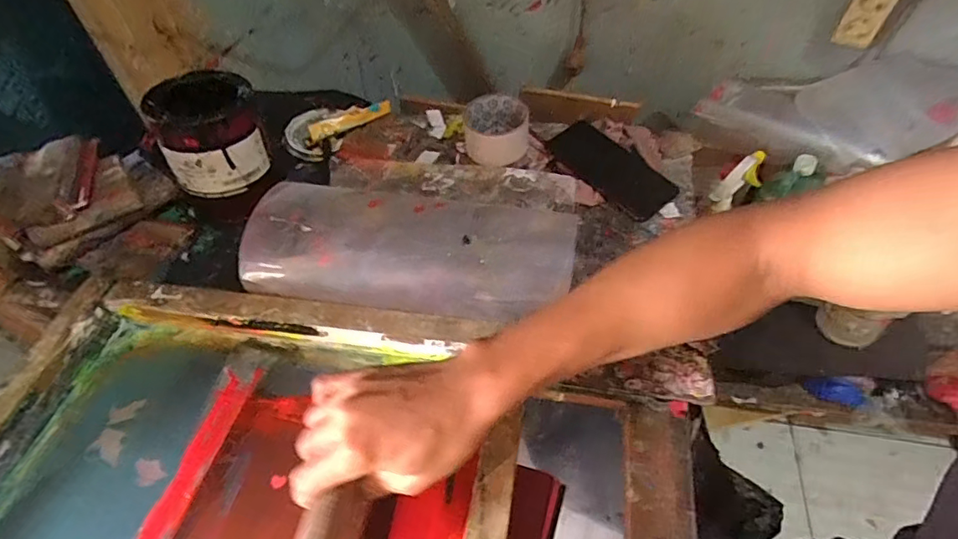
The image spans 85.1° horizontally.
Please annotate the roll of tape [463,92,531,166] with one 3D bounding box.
[{"bbox_3d":[0.023,-0.179,0.661,0.079,0.053,0.079,-1,51,2],"label":"roll of tape"}]

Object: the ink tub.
[{"bbox_3d":[-0.299,-0.155,0.581,0.108,0.111,0.086,-28,55,-18],"label":"ink tub"}]

